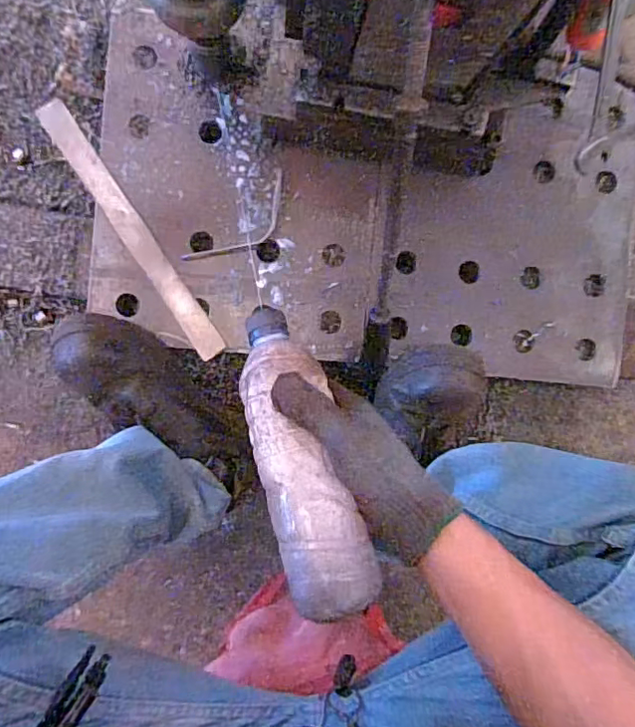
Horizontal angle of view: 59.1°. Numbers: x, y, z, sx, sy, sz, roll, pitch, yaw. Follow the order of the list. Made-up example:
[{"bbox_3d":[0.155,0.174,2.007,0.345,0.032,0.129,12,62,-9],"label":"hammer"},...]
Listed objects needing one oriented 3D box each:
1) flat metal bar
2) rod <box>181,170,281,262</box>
[{"bbox_3d":[-0.196,-0.139,0.601,0.029,0.012,0.306,-34,95,-6],"label":"flat metal bar"},{"bbox_3d":[-0.078,-0.143,0.602,0.139,0.008,0.046,-42,95,-1],"label":"rod"}]

